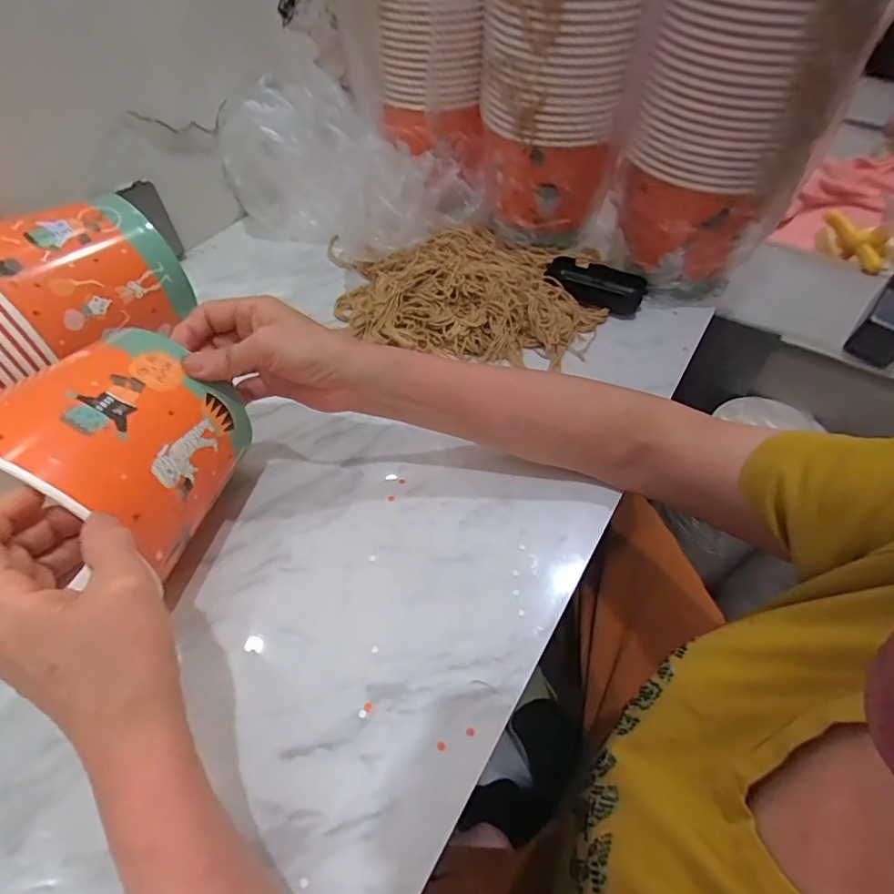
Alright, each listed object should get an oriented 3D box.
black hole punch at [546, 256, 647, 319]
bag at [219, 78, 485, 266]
[{"bbox_3d":[0.166,-0.184,0.579,0.109,0.025,0.050,29,58,19],"label":"black hole punch"},{"bbox_3d":[-0.110,-0.321,0.606,0.249,0.145,0.171,30,59,20],"label":"bag"}]

